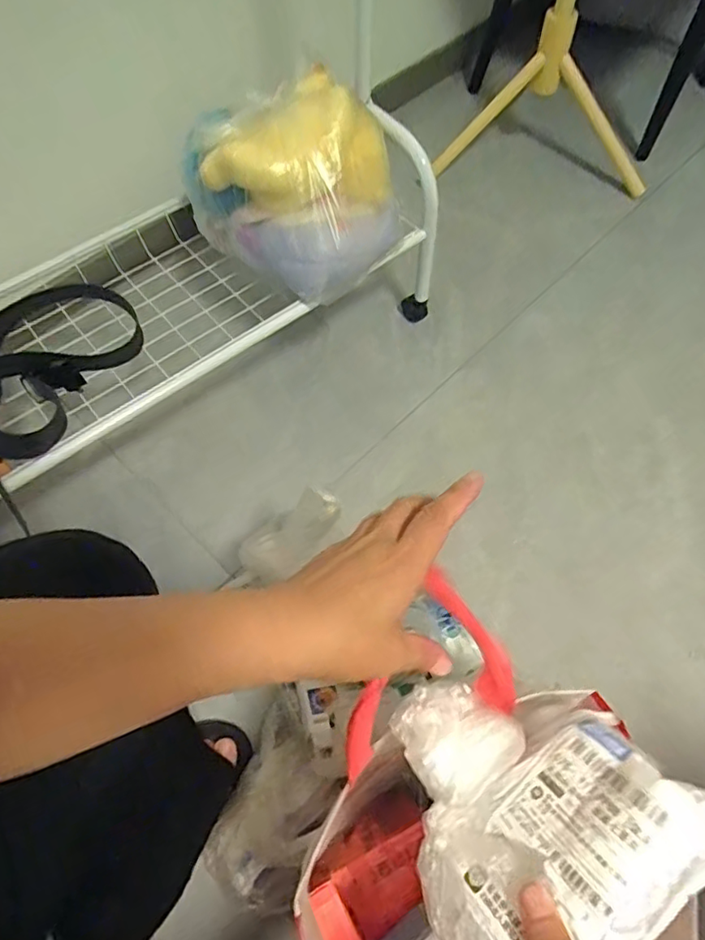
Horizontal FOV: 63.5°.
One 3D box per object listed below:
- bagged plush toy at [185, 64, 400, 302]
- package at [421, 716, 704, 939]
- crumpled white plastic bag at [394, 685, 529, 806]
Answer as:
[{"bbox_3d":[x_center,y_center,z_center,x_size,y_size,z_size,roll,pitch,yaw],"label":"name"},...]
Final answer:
[{"bbox_3d":[-0.071,-0.358,0.716,0.249,0.170,0.177,36,67,19],"label":"bagged plush toy"},{"bbox_3d":[0.114,0.205,0.319,0.163,0.044,0.116,-43,32,-5],"label":"package"},{"bbox_3d":[0.062,0.155,0.333,0.062,0.029,0.062,-29,65,-15],"label":"crumpled white plastic bag"}]

